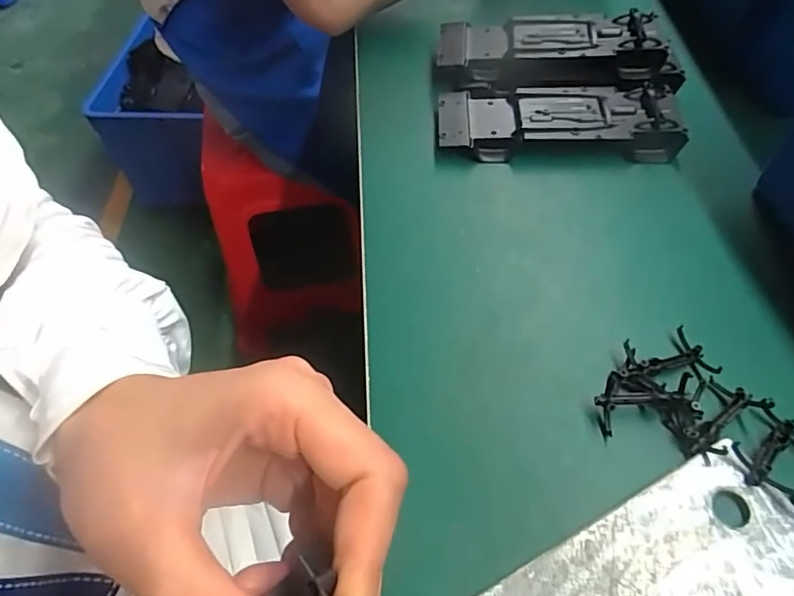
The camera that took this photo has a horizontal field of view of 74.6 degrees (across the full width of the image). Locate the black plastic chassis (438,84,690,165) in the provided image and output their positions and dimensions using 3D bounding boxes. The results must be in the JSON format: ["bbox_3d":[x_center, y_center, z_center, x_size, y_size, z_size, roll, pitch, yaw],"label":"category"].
[{"bbox_3d":[0.132,-0.145,0.435,0.191,0.029,0.072,1,54,4],"label":"black plastic chassis"}]

